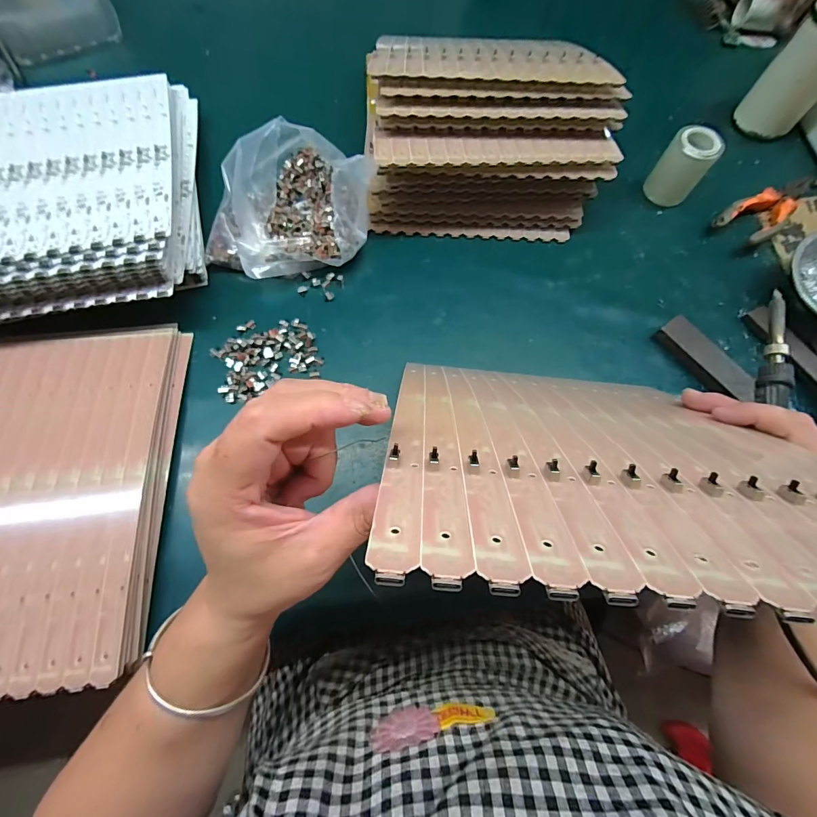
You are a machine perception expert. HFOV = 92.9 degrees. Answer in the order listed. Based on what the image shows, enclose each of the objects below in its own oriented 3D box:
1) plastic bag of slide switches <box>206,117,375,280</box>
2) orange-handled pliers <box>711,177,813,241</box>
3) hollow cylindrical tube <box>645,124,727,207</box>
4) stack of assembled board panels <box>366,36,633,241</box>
[{"bbox_3d":[-0.115,-0.212,0.392,0.145,0.091,0.168,25,72,6],"label":"plastic bag of slide switches"},{"bbox_3d":[0.418,-0.233,0.444,0.149,0.026,0.054,-31,75,-12],"label":"orange-handled pliers"},{"bbox_3d":[0.307,-0.271,0.436,0.038,0.064,0.050,-43,77,-14],"label":"hollow cylindrical tube"},{"bbox_3d":[0.083,-0.259,0.400,0.246,0.121,0.101,1,71,-1],"label":"stack of assembled board panels"}]

